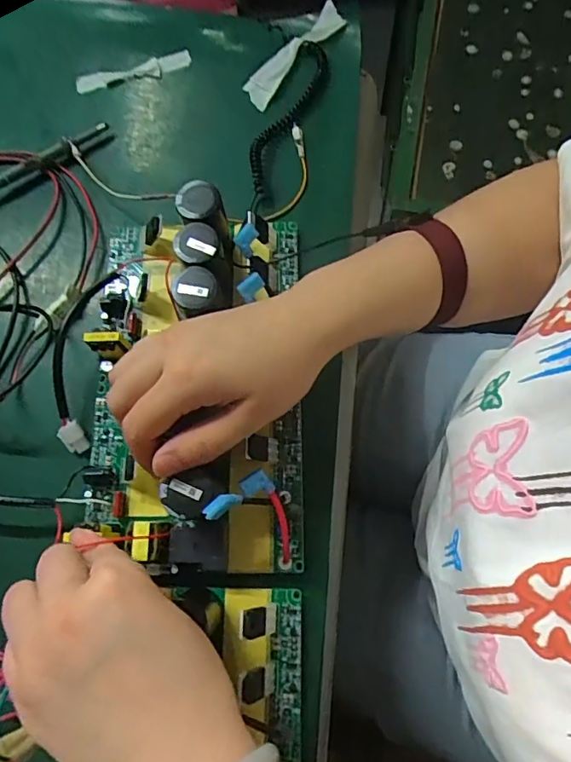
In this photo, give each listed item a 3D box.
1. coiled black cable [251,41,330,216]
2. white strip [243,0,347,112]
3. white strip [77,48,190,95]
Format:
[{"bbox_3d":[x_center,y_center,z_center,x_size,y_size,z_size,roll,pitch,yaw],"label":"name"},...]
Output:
[{"bbox_3d":[0.005,-0.212,0.402,0.028,0.026,0.154,17,76,8],"label":"coiled black cable"},{"bbox_3d":[0.005,-0.275,0.425,0.034,0.019,0.105,42,80,11],"label":"white strip"},{"bbox_3d":[-0.127,-0.259,0.424,0.096,0.006,0.018,-14,75,-2],"label":"white strip"}]

